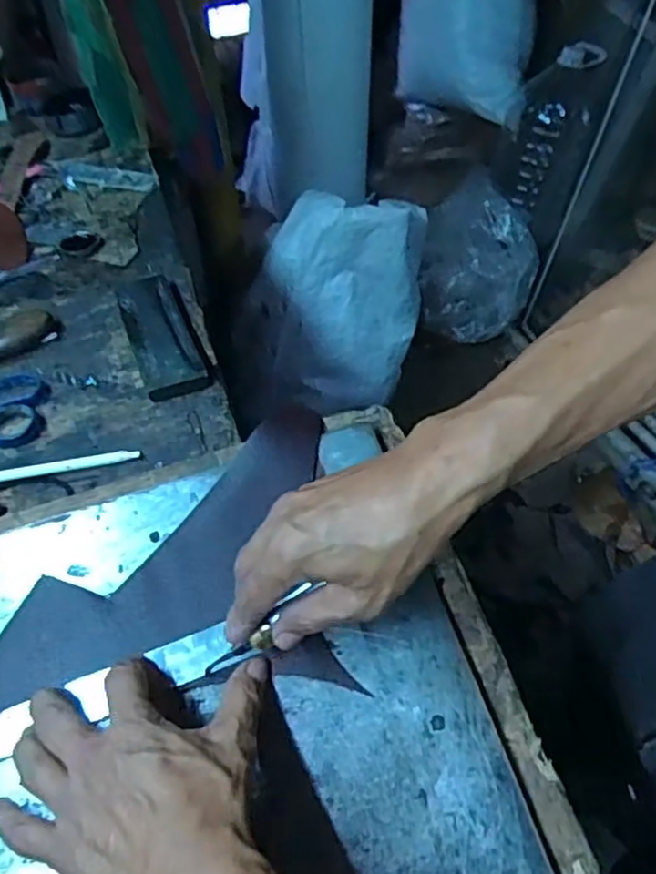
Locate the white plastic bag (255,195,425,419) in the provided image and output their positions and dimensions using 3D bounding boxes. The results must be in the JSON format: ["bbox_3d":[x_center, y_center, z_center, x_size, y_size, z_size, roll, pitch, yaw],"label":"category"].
[{"bbox_3d":[0.010,-0.215,1.170,0.271,0.331,0.189,8,52,7],"label":"white plastic bag"}]

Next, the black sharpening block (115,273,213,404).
[{"bbox_3d":[-0.147,-0.092,0.614,0.055,0.016,0.152,-18,53,-13],"label":"black sharpening block"}]

